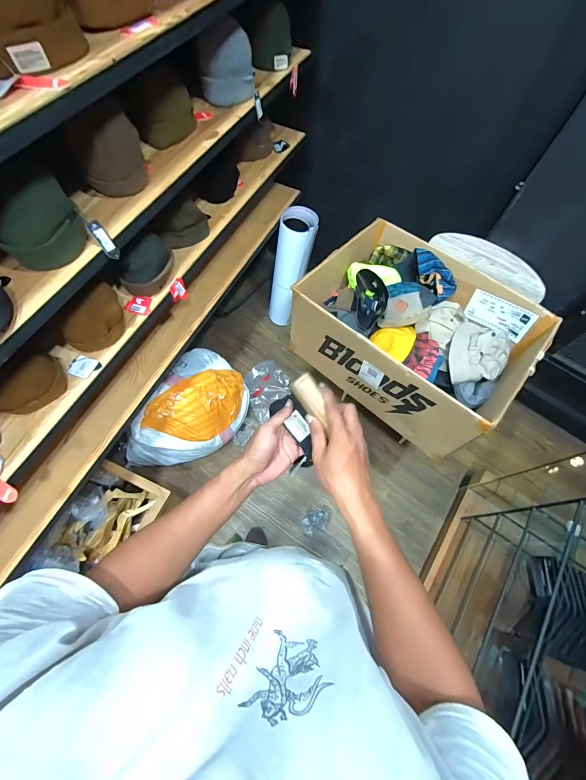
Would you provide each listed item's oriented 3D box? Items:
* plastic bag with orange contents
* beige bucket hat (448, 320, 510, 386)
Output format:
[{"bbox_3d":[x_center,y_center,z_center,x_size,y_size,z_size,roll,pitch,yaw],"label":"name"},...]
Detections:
[{"bbox_3d":[-0.424,0.107,1.372,0.319,0.277,0.547,33,67,12],"label":"plastic bag with orange contents"},{"bbox_3d":[0.612,-0.123,1.083,0.182,0.078,0.212,11,64,2],"label":"beige bucket hat"}]

